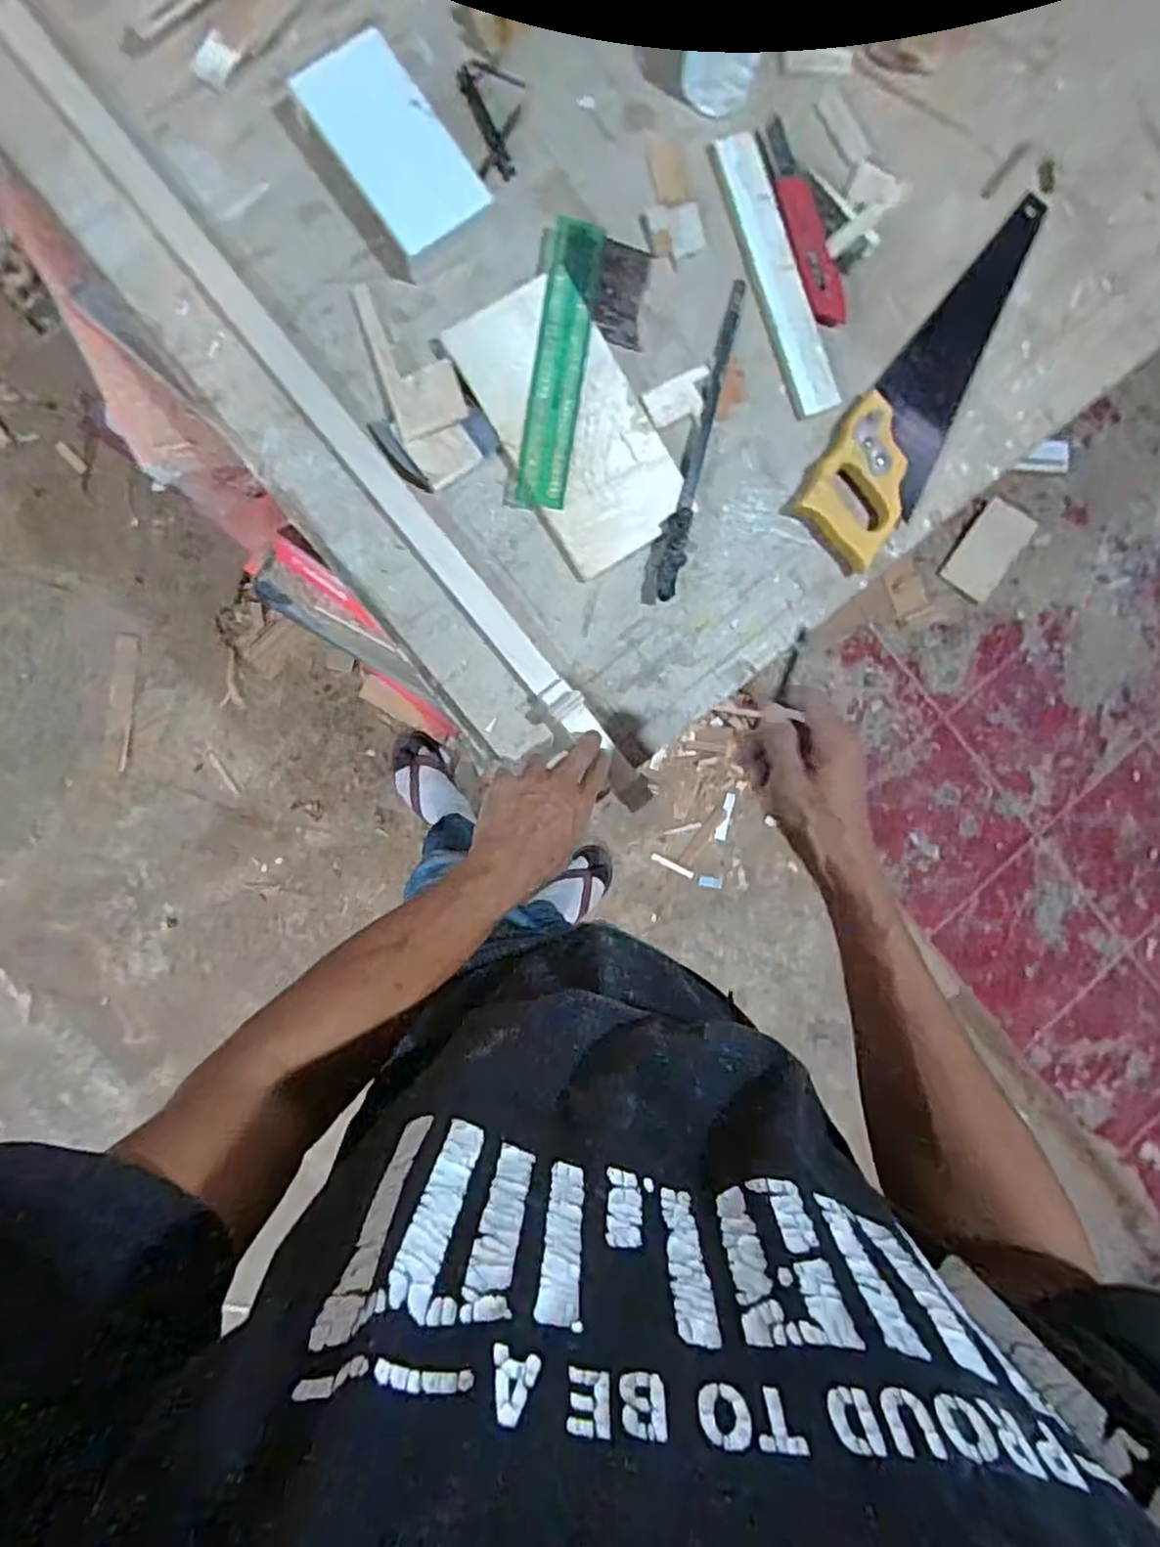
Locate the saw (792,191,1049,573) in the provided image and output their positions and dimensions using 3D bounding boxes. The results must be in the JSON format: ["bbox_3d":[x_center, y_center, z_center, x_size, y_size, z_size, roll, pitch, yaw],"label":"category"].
[{"bbox_3d":[0.346,-0.394,0.683,0.100,0.022,0.409,31,88,-6],"label":"saw"}]

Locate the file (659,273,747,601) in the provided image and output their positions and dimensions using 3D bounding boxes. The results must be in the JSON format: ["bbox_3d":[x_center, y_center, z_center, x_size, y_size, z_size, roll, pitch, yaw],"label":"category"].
[{"bbox_3d":[0.110,-0.314,0.660,0.027,0.026,0.305,12,90,-6],"label":"file"}]

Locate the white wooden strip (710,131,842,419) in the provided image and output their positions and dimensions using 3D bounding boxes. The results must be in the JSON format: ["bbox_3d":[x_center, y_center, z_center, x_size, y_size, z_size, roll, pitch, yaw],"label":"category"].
[{"bbox_3d":[0.186,-0.470,0.658,0.048,0.007,0.254,-22,96,-3],"label":"white wooden strip"}]

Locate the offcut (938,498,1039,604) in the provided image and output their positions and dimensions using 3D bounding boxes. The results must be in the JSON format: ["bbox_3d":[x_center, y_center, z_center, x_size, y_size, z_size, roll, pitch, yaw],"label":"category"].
[{"bbox_3d":[0.786,-0.431,1.330,0.105,0.021,0.197,38,87,-6],"label":"offcut"}]

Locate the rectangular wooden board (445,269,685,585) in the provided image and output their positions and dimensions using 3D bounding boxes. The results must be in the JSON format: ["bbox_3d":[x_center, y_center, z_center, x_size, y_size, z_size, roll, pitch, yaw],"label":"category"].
[{"bbox_3d":[-0.006,-0.323,0.645,0.134,0.010,0.250,-31,97,-4],"label":"rectangular wooden board"}]

